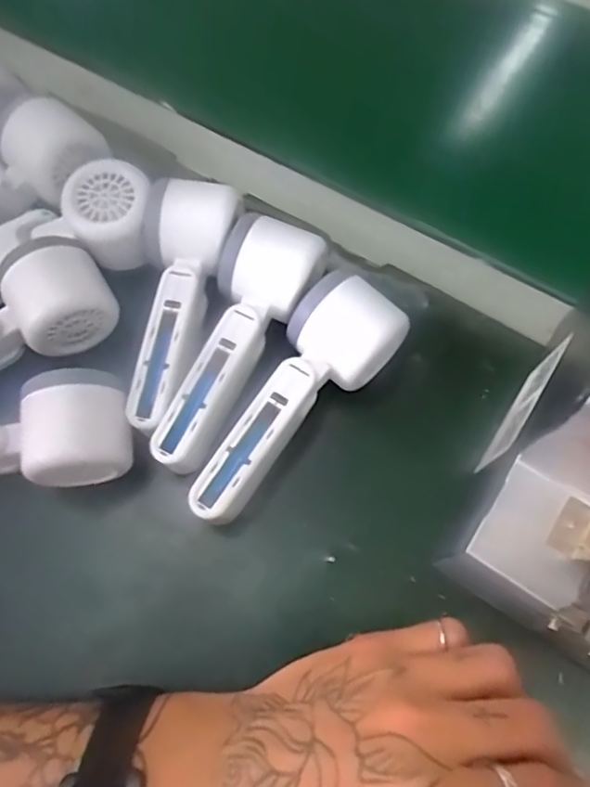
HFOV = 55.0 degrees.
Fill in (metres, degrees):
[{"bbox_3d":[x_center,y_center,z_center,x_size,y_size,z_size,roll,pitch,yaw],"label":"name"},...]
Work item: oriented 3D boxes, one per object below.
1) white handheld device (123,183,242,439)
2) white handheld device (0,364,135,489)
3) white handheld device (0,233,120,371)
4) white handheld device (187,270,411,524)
[{"bbox_3d":[-0.071,-0.053,0.341,0.055,0.044,0.158,7,68,2],"label":"white handheld device"},{"bbox_3d":[-0.173,0.023,0.310,0.158,0.043,0.053,-5,69,-3],"label":"white handheld device"},{"bbox_3d":[-0.185,-0.029,0.330,0.161,0.050,0.055,-38,74,-14],"label":"white handheld device"},{"bbox_3d":[-0.006,0.004,0.333,0.052,0.061,0.157,40,73,14],"label":"white handheld device"}]

